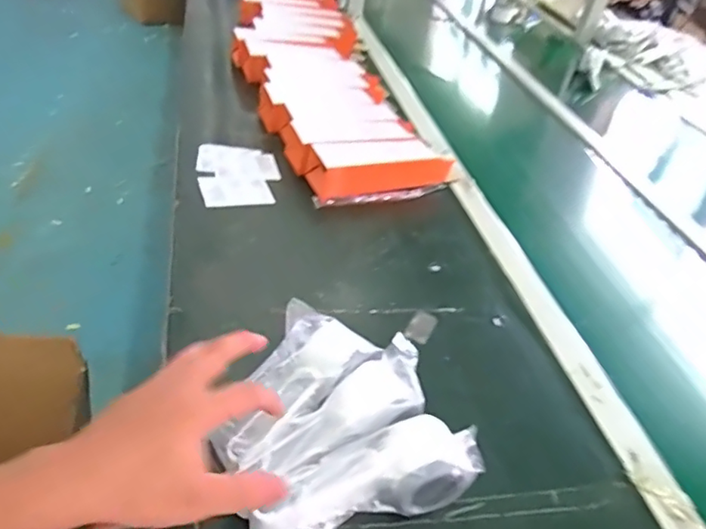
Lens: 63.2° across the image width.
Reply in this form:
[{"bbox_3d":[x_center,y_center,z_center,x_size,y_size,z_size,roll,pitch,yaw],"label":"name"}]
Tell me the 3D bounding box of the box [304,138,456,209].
[{"bbox_3d":[0.042,-0.142,0.841,0.222,0.055,0.080,-11,43,-25],"label":"box"}]

